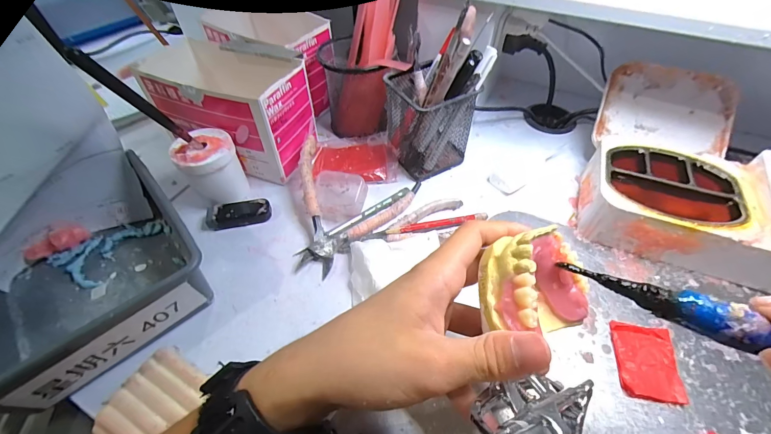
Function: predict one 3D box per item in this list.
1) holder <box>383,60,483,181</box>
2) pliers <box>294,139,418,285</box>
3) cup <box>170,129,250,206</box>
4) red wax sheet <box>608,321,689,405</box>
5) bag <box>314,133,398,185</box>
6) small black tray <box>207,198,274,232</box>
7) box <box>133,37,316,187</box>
[{"bbox_3d":[0.046,-0.105,0.373,0.079,0.101,0.078,-18,52,-14],"label":"holder"},{"bbox_3d":[-0.054,-0.021,0.337,0.122,0.041,0.139,33,58,25],"label":"pliers"},{"bbox_3d":[-0.172,-0.049,0.337,0.052,0.061,0.049,0,50,0],"label":"cup"},{"bbox_3d":[0.195,0.108,0.251,0.039,0.008,0.053,8,51,7],"label":"red wax sheet"},{"bbox_3d":[-0.035,-0.072,0.397,0.095,0.014,0.072,-1,50,0],"label":"bag"},{"bbox_3d":[-0.148,-0.003,0.342,0.060,0.018,0.022,-11,51,-9],"label":"small black tray"},{"bbox_3d":[-0.165,-0.123,0.379,0.156,0.096,0.103,14,52,12],"label":"box"}]

